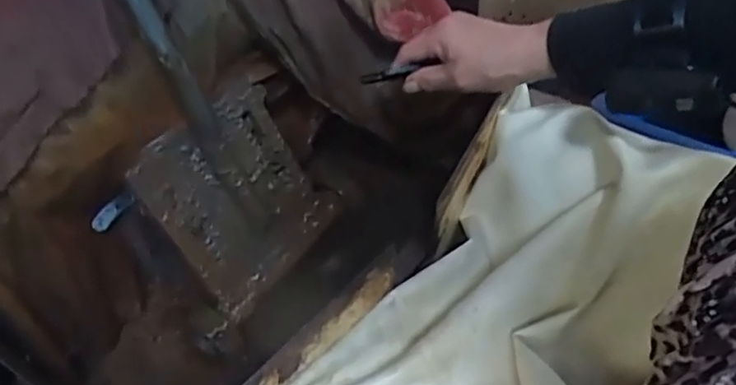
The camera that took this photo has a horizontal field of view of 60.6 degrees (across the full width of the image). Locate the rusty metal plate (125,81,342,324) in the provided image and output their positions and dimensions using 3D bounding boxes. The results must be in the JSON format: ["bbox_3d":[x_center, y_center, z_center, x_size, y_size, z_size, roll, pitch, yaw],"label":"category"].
[{"bbox_3d":[-0.113,0.002,0.591,0.022,0.180,0.157,7,44,43],"label":"rusty metal plate"}]

